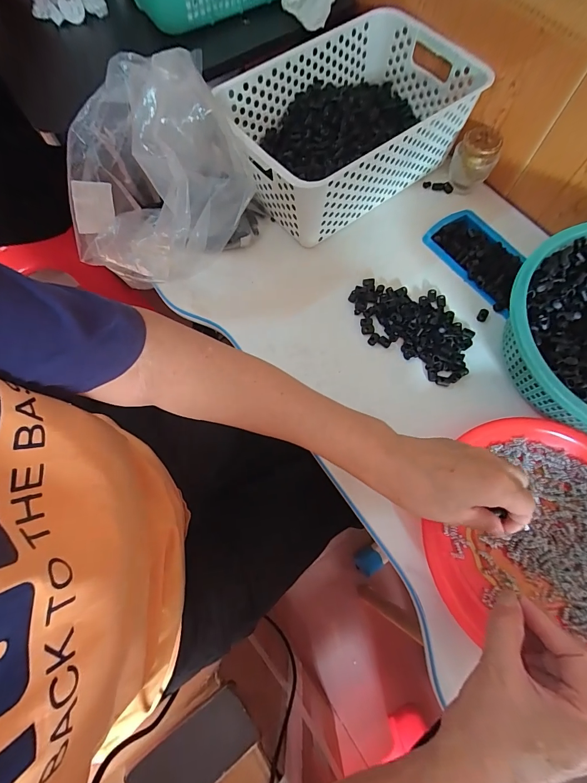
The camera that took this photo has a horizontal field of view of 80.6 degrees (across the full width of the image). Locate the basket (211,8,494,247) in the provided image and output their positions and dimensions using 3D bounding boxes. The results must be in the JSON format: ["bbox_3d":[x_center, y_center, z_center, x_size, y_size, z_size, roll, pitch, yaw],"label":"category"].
[{"bbox_3d":[0.074,-0.363,0.464,0.331,0.111,0.204,-39,76,-10],"label":"basket"}]

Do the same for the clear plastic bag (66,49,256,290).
[{"bbox_3d":[-0.172,-0.240,0.389,0.174,0.160,0.169,24,74,8],"label":"clear plastic bag"}]

